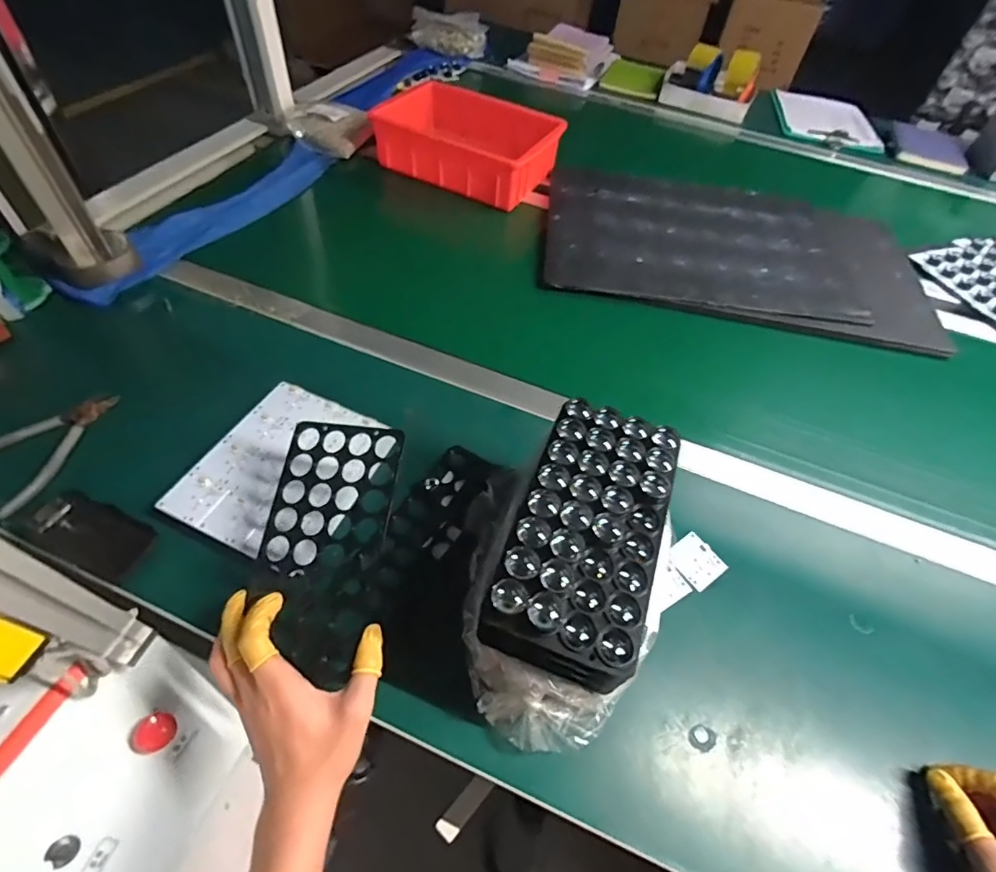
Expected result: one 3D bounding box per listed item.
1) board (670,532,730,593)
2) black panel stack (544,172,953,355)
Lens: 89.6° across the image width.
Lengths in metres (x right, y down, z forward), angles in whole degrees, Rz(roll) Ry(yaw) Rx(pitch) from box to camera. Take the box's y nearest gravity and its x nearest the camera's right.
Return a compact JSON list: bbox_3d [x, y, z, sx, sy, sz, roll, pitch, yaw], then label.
[{"bbox_3d":[0.197,0.123,0.497,0.041,0.007,0.048,-25,60,-23],"label":"board"},{"bbox_3d":[0.391,-0.329,0.825,0.597,0.029,0.385,10,54,2],"label":"black panel stack"}]

